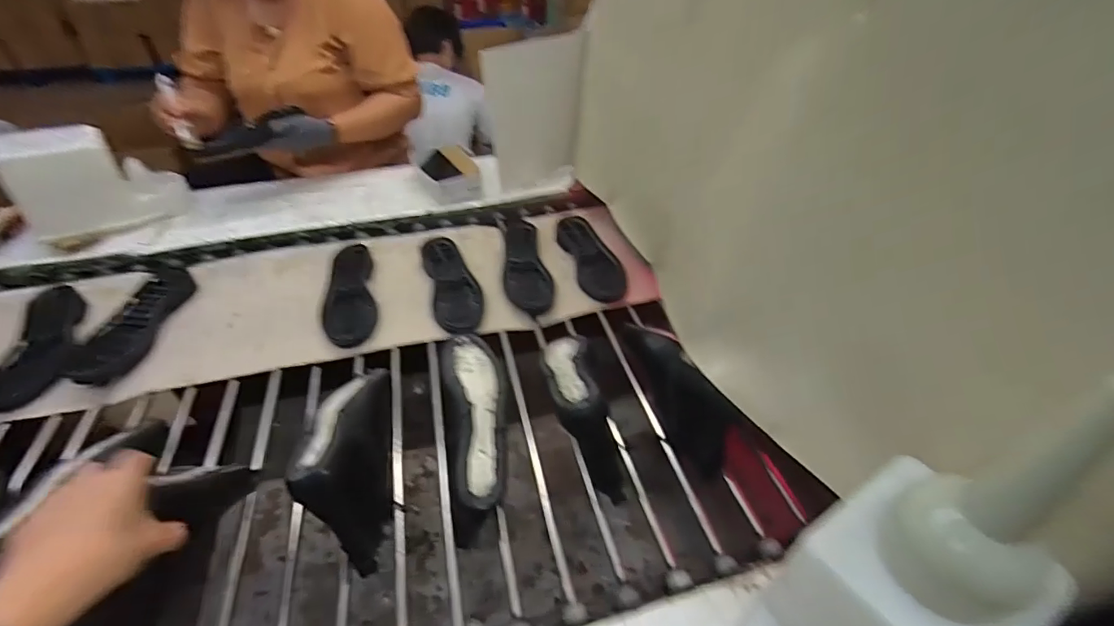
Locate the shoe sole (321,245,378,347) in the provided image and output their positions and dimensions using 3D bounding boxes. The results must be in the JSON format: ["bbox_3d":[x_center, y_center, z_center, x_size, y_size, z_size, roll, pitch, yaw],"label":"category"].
[{"bbox_3d":[-0.363,-0.038,0.870,0.081,0.027,0.248,-12,42,-12],"label":"shoe sole"}]

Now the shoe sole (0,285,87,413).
[{"bbox_3d":[-0.803,0.047,0.776,0.089,0.027,0.288,-16,45,-18],"label":"shoe sole"}]

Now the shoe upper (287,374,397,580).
[{"bbox_3d":[-0.249,0.160,0.588,0.085,0.101,0.253,-8,42,-8],"label":"shoe upper"}]

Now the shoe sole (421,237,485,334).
[{"bbox_3d":[-0.190,-0.059,0.899,0.083,0.033,0.239,-13,43,-13],"label":"shoe sole"}]

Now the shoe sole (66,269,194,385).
[{"bbox_3d":[-0.688,0.013,0.807,0.095,0.033,0.245,1,42,0],"label":"shoe sole"}]

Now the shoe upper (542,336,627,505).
[{"bbox_3d":[0.029,0.111,0.651,0.074,0.115,0.244,-9,42,-8],"label":"shoe upper"}]

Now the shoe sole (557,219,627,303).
[{"bbox_3d":[0.067,-0.110,0.958,0.084,0.023,0.250,-11,43,-12],"label":"shoe sole"}]

